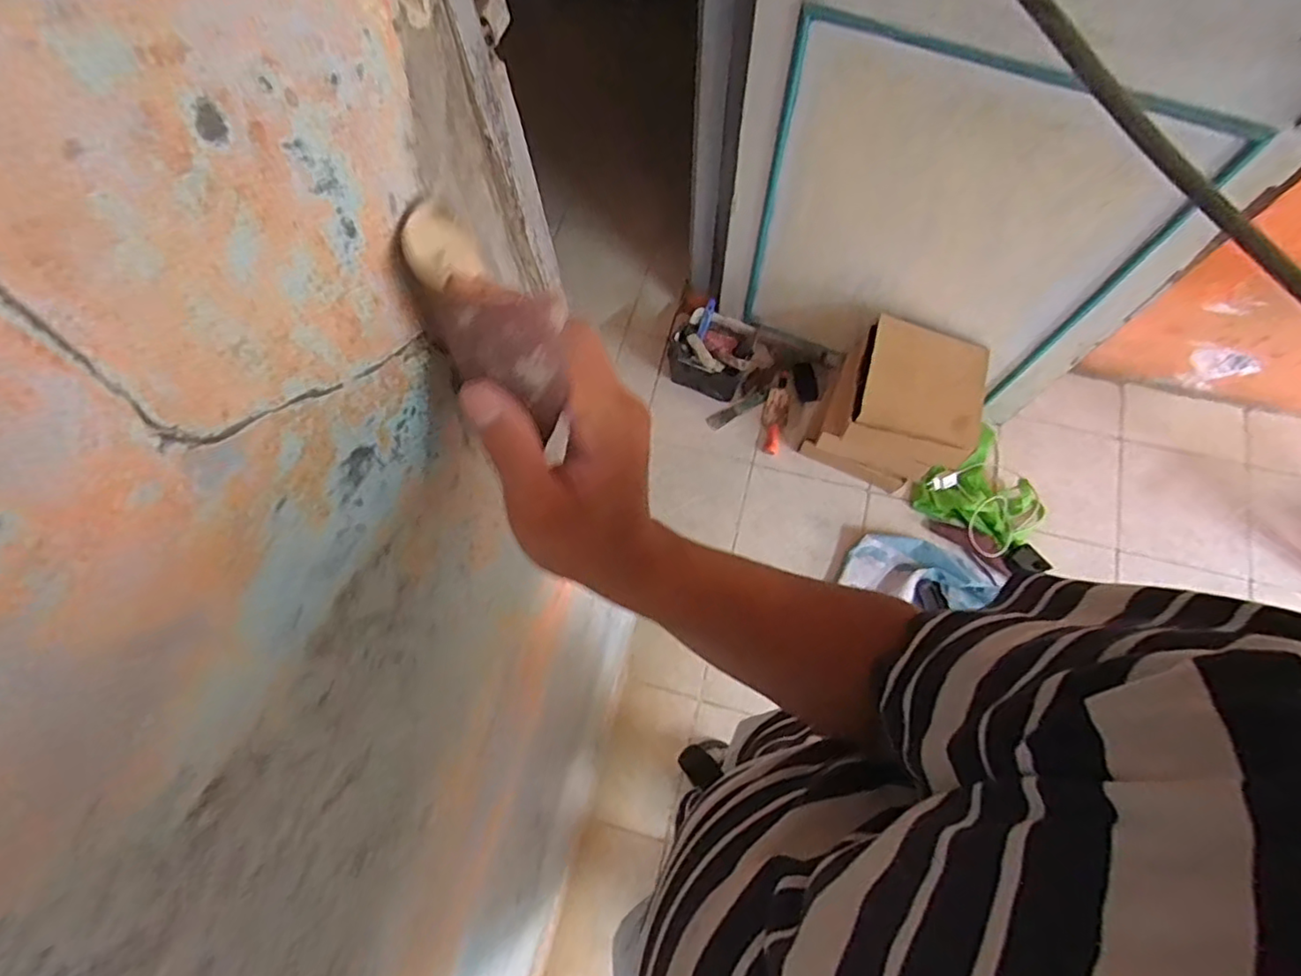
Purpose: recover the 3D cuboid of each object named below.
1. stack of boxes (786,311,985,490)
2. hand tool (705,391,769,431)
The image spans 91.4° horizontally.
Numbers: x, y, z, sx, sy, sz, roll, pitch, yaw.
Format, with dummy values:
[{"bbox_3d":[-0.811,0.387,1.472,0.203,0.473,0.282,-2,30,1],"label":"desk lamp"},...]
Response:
[{"bbox_3d":[0.565,-0.207,1.464,0.349,0.341,0.281,23,73,10],"label":"stack of boxes"},{"bbox_3d":[0.234,-0.210,1.686,0.186,0.016,0.038,-31,72,-9],"label":"hand tool"}]

